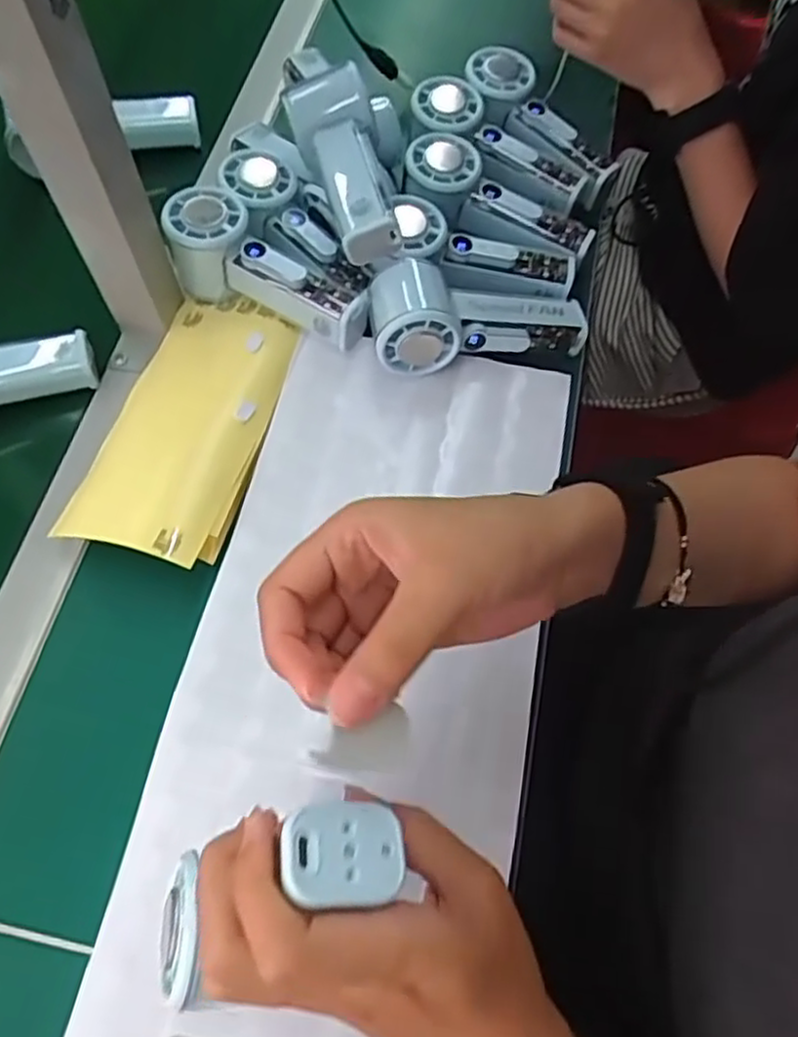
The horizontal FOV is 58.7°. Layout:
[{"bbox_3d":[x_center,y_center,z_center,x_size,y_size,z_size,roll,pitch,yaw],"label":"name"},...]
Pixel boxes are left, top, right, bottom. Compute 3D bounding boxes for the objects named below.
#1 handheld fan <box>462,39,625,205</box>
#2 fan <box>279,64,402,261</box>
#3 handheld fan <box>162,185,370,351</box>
[{"bbox_3d":[0.119,-0.331,0.588,0.152,0.031,0.050,46,72,0],"label":"handheld fan"},{"bbox_3d":[-0.034,-0.245,0.495,0.063,0.047,0.144,-17,79,-8],"label":"fan"},{"bbox_3d":[-0.093,-0.173,0.506,0.157,0.059,0.055,31,68,-1],"label":"handheld fan"}]

